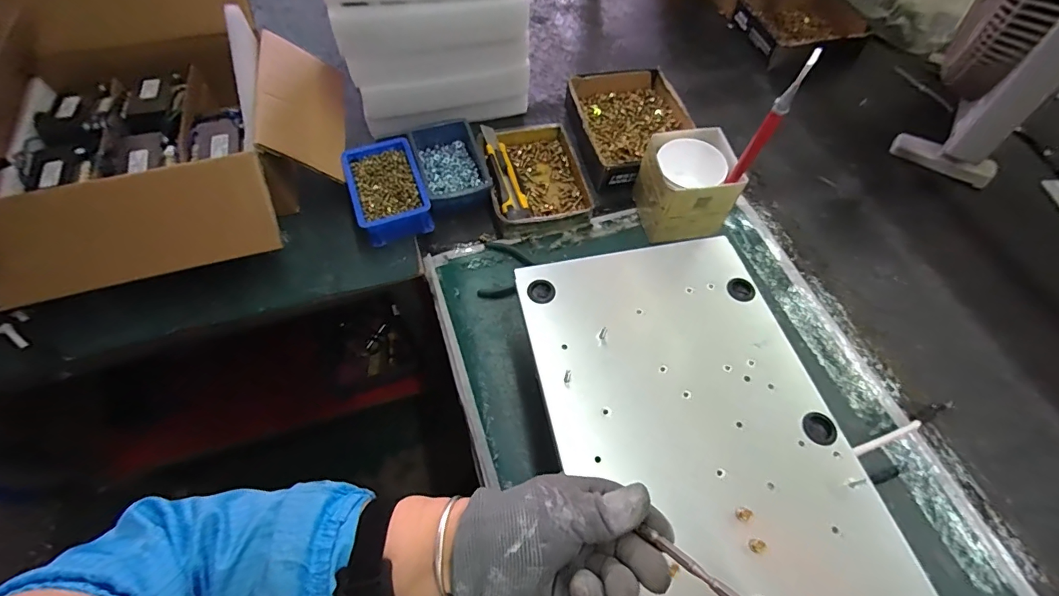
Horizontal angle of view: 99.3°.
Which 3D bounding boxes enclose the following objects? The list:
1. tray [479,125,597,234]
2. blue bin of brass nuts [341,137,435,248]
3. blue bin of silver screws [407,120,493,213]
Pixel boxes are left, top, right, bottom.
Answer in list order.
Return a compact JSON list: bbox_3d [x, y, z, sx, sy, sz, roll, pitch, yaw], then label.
[{"bbox_3d":[0.010,-0.185,0.683,0.145,0.045,0.180,-7,62,-6],"label":"tray"},{"bbox_3d":[-0.209,-0.158,0.664,0.101,0.055,0.151,-17,64,-11],"label":"blue bin of brass nuts"},{"bbox_3d":[-0.122,-0.200,0.694,0.098,0.045,0.162,-19,64,-12],"label":"blue bin of silver screws"}]

